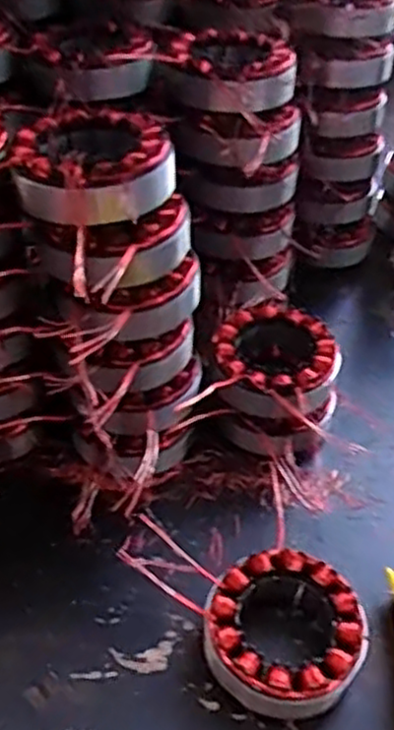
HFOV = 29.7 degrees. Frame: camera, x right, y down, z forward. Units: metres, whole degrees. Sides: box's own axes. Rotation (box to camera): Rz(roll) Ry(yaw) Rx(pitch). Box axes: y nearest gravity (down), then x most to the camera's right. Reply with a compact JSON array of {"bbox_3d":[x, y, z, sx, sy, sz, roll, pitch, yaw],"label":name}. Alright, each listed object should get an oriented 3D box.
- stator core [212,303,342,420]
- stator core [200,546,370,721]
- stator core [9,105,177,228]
[{"bbox_3d":[0.054,-0.001,0.528,0.086,0.039,0.100,5,45,-2],"label":"stator core"},{"bbox_3d":[0.047,0.155,0.421,0.087,0.038,0.093,3,45,-3],"label":"stator core"},{"bbox_3d":[-0.057,-0.112,0.404,0.078,0.034,0.090,30,49,22],"label":"stator core"}]

